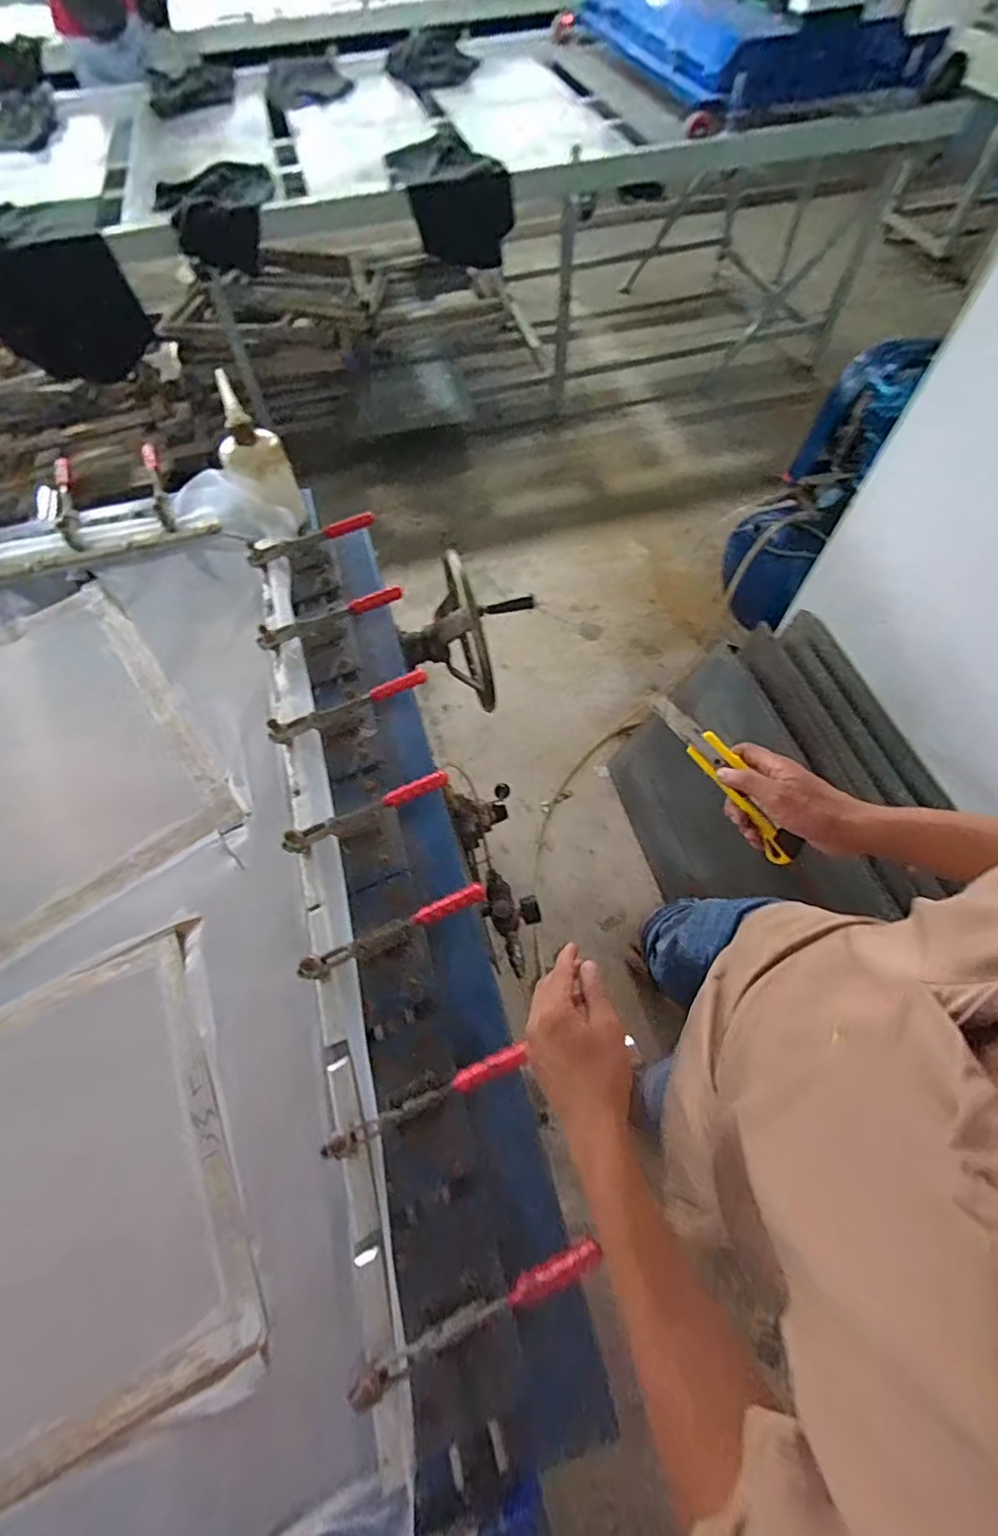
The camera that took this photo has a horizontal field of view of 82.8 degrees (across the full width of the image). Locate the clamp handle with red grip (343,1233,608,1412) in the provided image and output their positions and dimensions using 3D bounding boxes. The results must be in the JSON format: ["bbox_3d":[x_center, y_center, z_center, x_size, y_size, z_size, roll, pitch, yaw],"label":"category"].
[{"bbox_3d":[-0.016,0.458,0.472,0.215,0.050,0.019,-23,63,-10],"label":"clamp handle with red grip"}]

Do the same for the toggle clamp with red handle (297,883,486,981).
[{"bbox_3d":[-0.113,0.179,0.626,0.207,0.041,0.024,-23,63,-10],"label":"toggle clamp with red handle"}]

